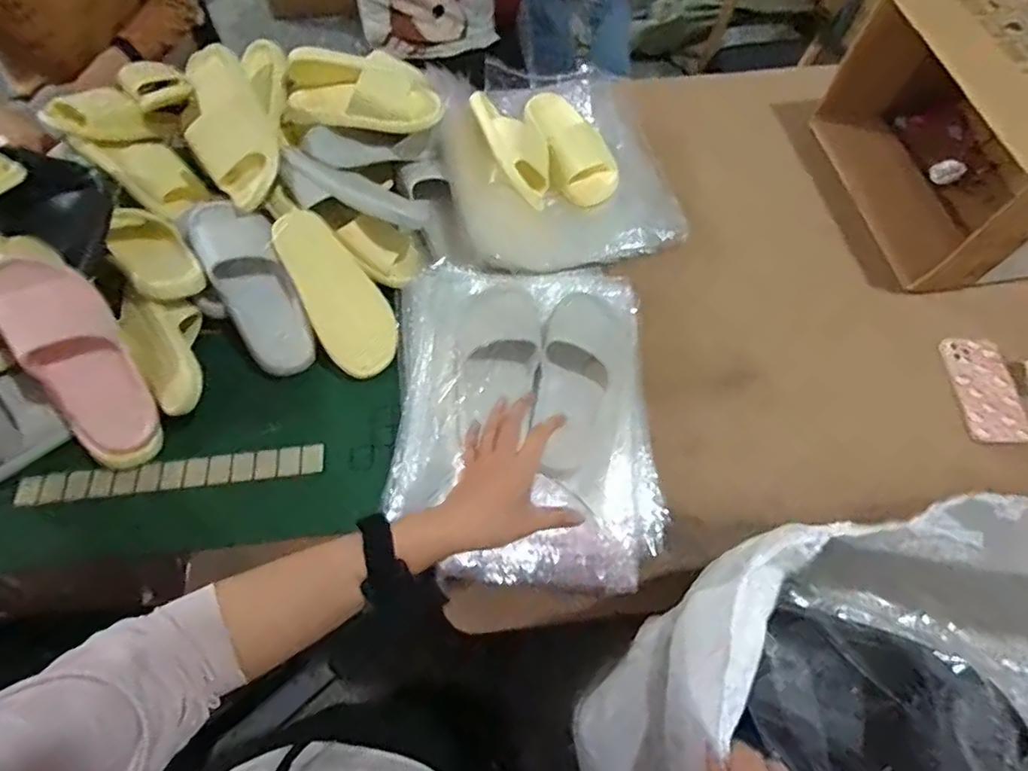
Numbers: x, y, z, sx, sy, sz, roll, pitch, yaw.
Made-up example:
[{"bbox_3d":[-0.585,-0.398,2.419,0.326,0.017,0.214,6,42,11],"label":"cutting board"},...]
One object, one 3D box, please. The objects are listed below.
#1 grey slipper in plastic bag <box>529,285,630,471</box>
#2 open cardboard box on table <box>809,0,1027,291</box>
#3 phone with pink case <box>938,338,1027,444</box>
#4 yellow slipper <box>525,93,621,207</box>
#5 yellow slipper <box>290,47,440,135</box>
[{"bbox_3d":[0.090,-0.022,0.739,0.109,0.067,0.267,10,64,4],"label":"grey slipper in plastic bag"},{"bbox_3d":[0.709,-0.371,0.876,0.266,0.281,0.408,-10,64,-6],"label":"open cardboard box on table"},{"bbox_3d":[0.658,0.004,0.797,0.083,0.018,0.159,-9,65,7],"label":"phone with pink case"},{"bbox_3d":[0.087,-0.390,0.930,0.102,0.055,0.205,-31,90,-15],"label":"yellow slipper"},{"bbox_3d":[-0.238,-0.454,0.876,0.242,0.068,0.123,-3,63,-2],"label":"yellow slipper"}]

